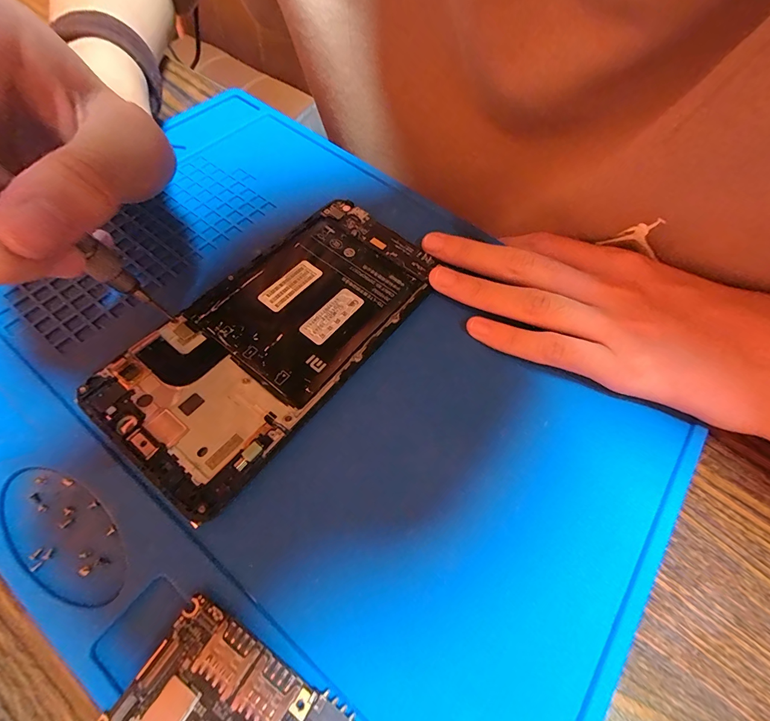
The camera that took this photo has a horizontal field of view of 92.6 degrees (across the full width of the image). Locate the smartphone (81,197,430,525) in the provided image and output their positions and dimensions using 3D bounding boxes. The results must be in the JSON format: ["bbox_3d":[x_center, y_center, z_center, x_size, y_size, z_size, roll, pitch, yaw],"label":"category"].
[{"bbox_3d":[-0.043,-0.016,0.157,0.073,0.005,0.146,35,66,13],"label":"smartphone"}]

